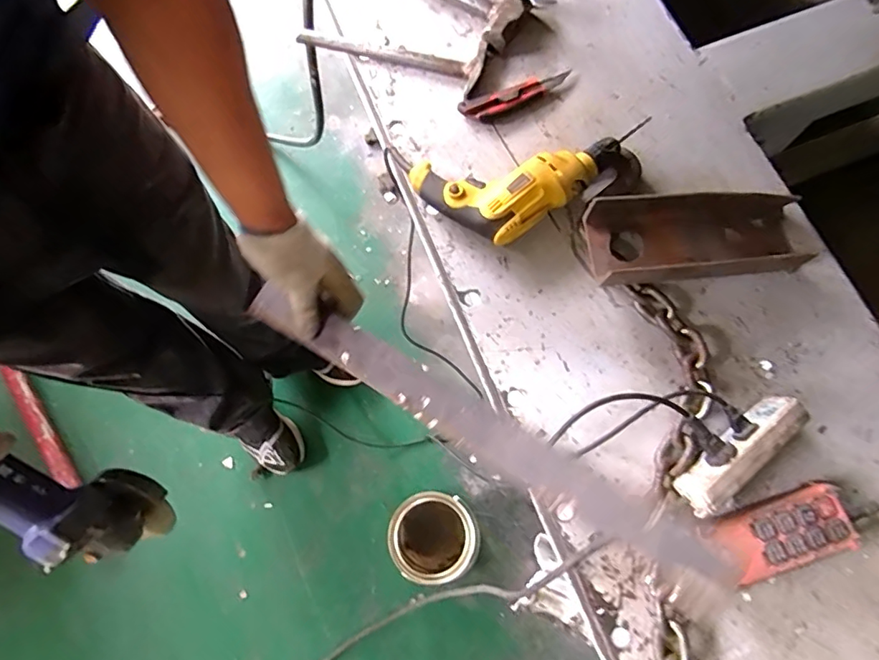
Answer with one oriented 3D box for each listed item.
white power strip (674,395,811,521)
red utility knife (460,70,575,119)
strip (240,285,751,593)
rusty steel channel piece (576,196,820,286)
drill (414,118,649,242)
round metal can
[{"bbox_3d":[0.349,0.145,0.603,0.175,0.053,0.046,-38,77,-9],"label":"white power strip"},{"bbox_3d":[0.113,-0.355,0.781,0.171,0.015,0.035,-19,75,-4],"label":"red utility knife"},{"bbox_3d":[-0.011,0.065,0.486,0.533,0.009,0.046,27,92,31],"label":"strip"},{"bbox_3d":[0.335,-0.120,0.677,0.278,0.084,0.101,-6,74,0],"label":"rusty steel channel piece"},{"bbox_3d":[0.134,-0.199,0.711,0.332,0.068,0.148,-12,74,-2],"label":"drill"},{"bbox_3d":[-0.015,0.413,1.040,0.154,0.142,0.158,0,74,2],"label":"round metal can"}]

